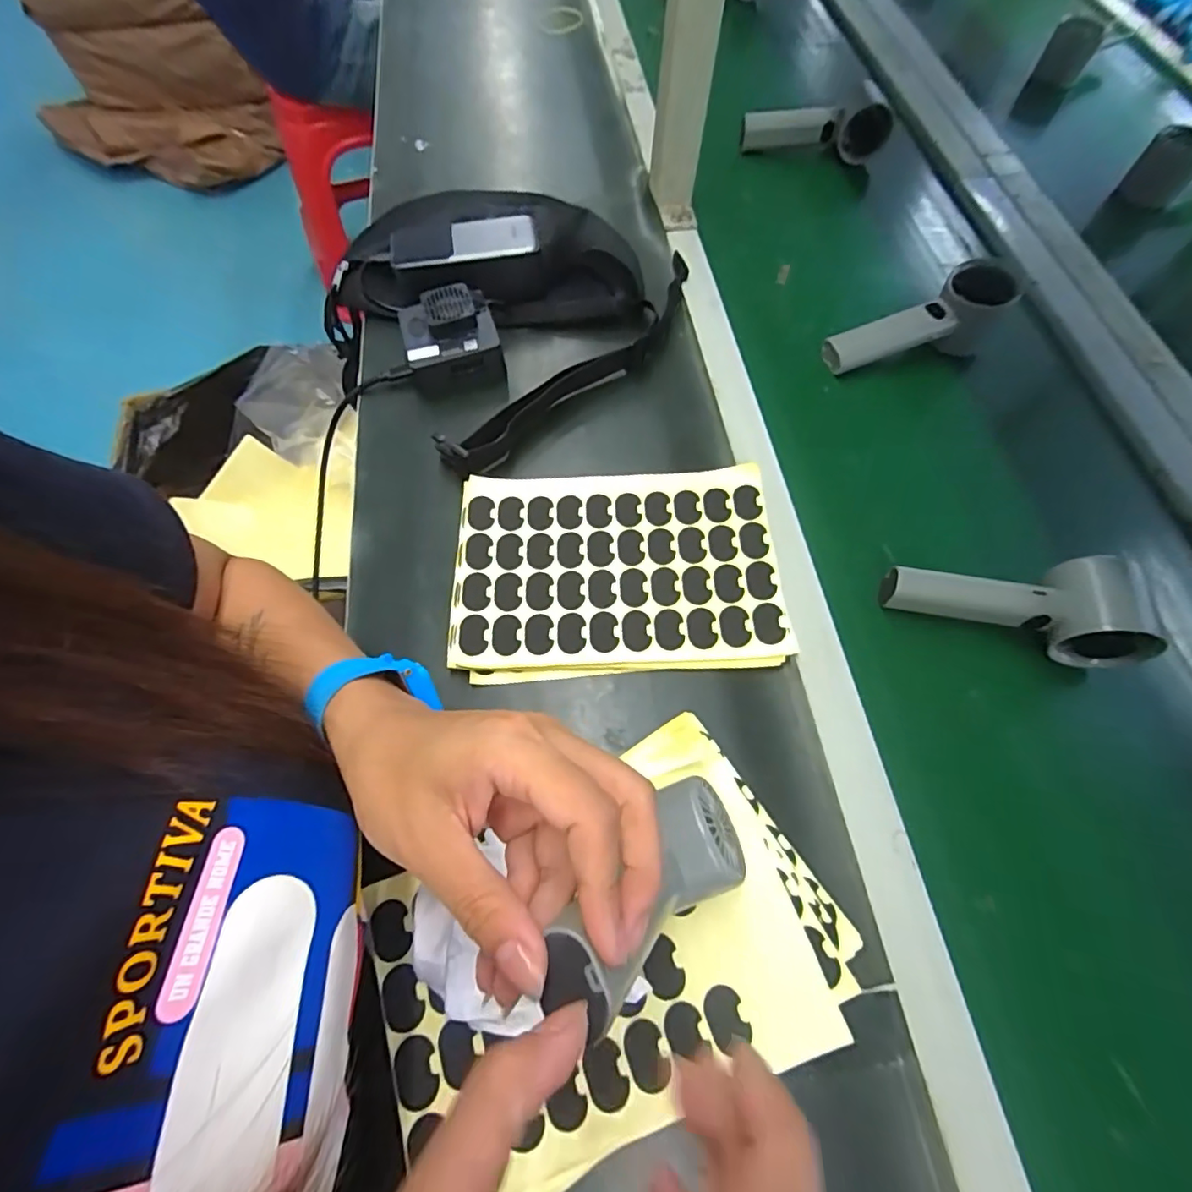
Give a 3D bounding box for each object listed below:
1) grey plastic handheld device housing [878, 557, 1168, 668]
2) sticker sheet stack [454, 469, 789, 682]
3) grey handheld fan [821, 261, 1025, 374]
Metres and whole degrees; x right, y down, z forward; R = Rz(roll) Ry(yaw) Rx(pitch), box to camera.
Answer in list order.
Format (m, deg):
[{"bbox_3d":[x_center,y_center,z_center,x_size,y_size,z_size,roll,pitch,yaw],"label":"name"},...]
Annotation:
[{"bbox_3d":[0.277,-0.001,0.369,0.156,0.052,0.051,13,65,7],"label":"grey plastic handheld device housing"},{"bbox_3d":[0.012,-0.020,0.399,0.223,0.020,0.154,-2,65,-1],"label":"sticker sheet stack"},{"bbox_3d":[0.276,-0.230,0.476,0.151,0.058,0.054,-20,65,-9],"label":"grey handheld fan"}]

